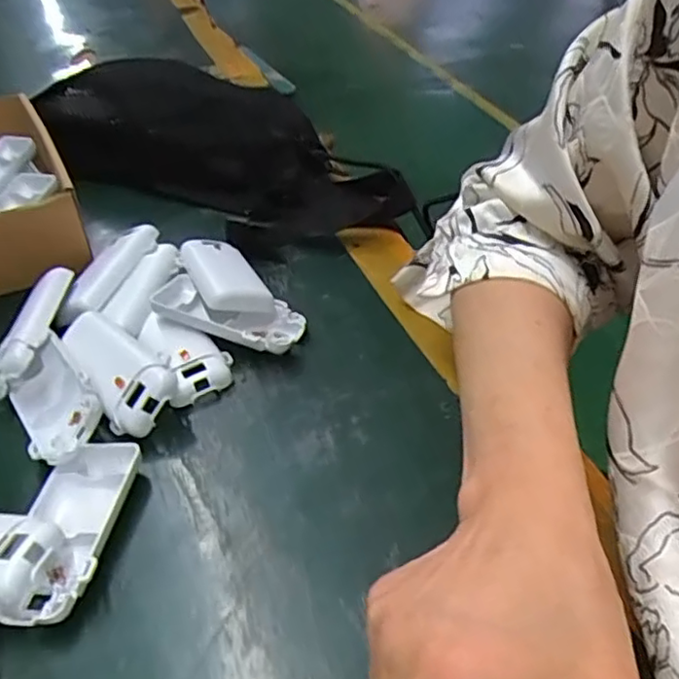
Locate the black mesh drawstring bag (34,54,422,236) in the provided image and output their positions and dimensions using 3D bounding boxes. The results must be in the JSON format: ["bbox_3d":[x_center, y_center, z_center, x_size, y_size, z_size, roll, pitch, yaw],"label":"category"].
[{"bbox_3d":[-0.097,-0.167,0.550,0.334,0.071,0.157,27,50,27],"label":"black mesh drawstring bag"}]

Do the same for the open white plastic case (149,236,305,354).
[{"bbox_3d":[-0.081,-0.027,0.426,0.075,0.034,0.123,-27,49,-26],"label":"open white plastic case"}]

